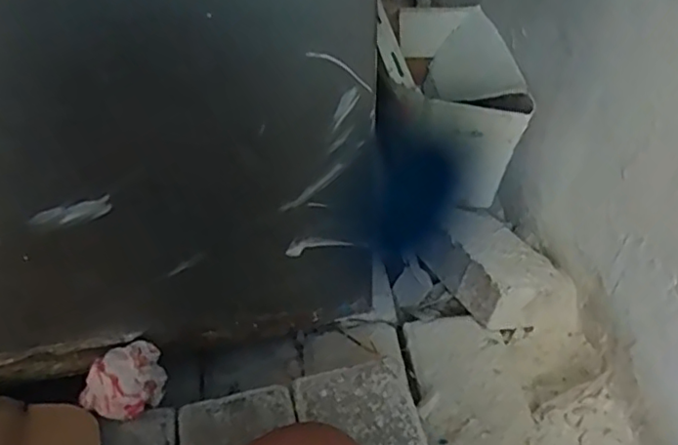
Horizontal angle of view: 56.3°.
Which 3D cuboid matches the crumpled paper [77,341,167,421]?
[{"bbox_3d":[-0.200,0.147,0.577,0.078,0.043,0.058,-15,46,-13],"label":"crumpled paper"}]

